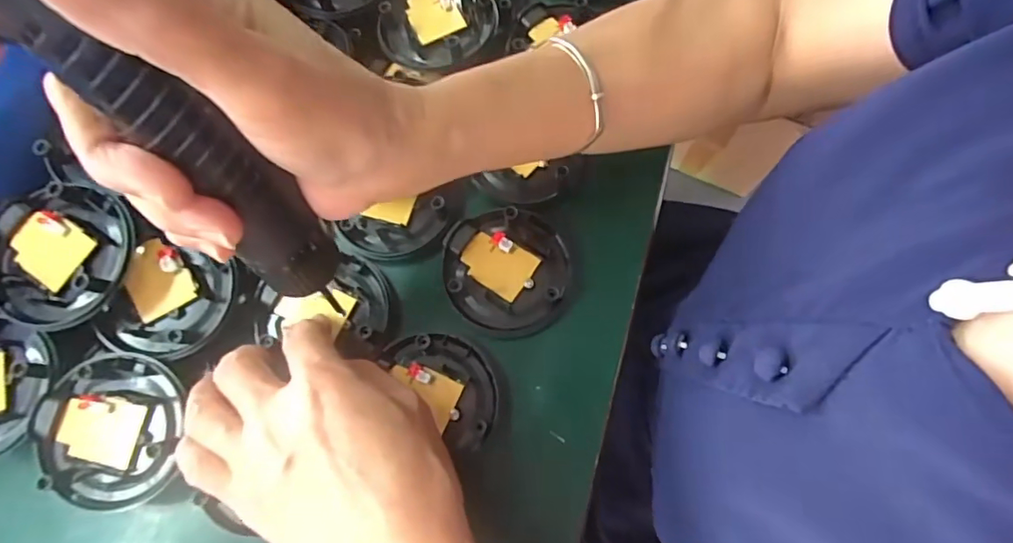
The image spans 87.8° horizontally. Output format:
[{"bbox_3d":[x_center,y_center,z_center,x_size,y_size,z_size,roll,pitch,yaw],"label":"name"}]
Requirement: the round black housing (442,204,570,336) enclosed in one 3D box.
[{"bbox_3d":[-0.001,-0.001,0.288,0.067,0.012,0.068,0,72,1],"label":"round black housing"}]

